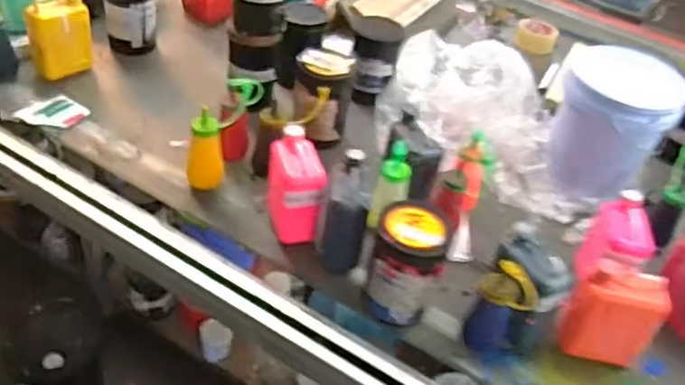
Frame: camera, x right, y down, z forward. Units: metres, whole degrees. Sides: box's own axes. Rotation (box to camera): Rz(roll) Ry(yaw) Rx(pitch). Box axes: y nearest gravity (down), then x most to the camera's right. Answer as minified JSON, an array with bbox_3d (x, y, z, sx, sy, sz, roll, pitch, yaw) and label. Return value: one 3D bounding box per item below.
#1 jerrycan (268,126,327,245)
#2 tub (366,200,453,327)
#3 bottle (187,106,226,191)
[{"bbox_3d":[-0.075,-0.012,1.066,0.088,0.150,0.121,1,41,-11],"label":"jerrycan"},{"bbox_3d":[0.095,0.115,0.965,0.104,0.185,0.102,6,40,-5],"label":"tub"},{"bbox_3d":[-0.237,-0.071,1.128,0.063,0.135,0.056,-2,42,-15],"label":"bottle"}]

